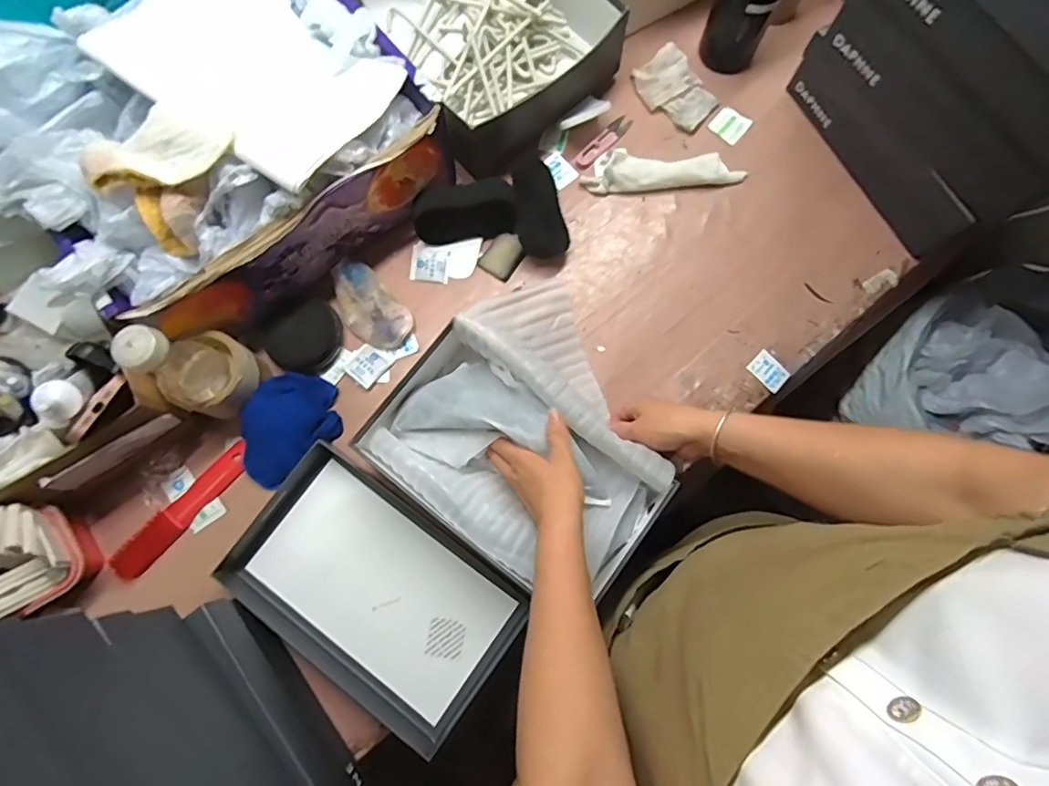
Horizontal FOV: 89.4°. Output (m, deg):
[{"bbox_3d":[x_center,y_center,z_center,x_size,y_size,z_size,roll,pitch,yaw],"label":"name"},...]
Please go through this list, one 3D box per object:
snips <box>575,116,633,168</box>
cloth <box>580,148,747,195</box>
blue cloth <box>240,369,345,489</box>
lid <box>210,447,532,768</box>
[{"bbox_3d":[0.111,-0.346,0.726,0.027,0.018,0.108,41,80,8],"label":"snips"},{"bbox_3d":[0.186,-0.295,0.704,0.209,0.034,0.062,4,77,0],"label":"cloth"},{"bbox_3d":[-0.284,0.037,0.627,0.132,0.041,0.098,-43,81,-9],"label":"blue cloth"},{"bbox_3d":[-0.165,0.218,0.591,0.308,0.034,0.184,36,79,7],"label":"lid"}]

